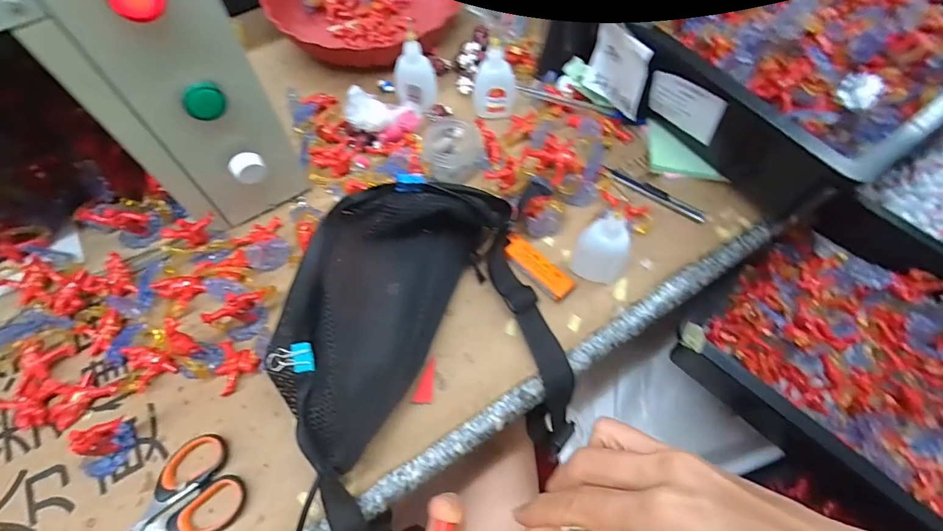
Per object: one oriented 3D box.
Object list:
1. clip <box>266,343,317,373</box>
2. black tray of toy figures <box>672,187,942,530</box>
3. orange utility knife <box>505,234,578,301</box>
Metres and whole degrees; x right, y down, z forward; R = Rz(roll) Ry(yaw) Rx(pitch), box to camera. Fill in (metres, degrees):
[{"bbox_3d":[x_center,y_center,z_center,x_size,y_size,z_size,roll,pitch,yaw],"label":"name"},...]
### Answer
[{"bbox_3d":[-0.121,0.063,0.302,0.028,0.009,0.021,-6,101,-10],"label":"clip"},{"bbox_3d":[0.466,0.132,0.454,0.296,0.095,0.406,-41,68,-19],"label":"black tray of toy figures"},{"bbox_3d":[0.059,0.002,0.410,0.074,0.012,0.025,41,70,19],"label":"orange utility knife"}]

